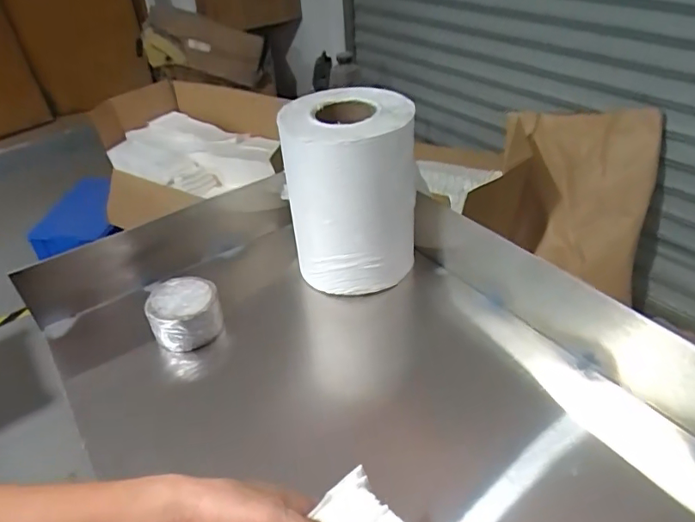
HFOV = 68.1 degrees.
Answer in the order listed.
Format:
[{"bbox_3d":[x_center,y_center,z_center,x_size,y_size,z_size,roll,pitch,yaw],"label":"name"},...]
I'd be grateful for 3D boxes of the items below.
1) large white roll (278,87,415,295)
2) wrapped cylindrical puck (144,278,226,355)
[{"bbox_3d":[0.008,-0.087,0.683,0.160,0.232,0.132,0,39,3],"label":"large white roll"},{"bbox_3d":[-0.205,0.066,0.653,0.085,0.059,0.082,-2,39,1],"label":"wrapped cylindrical puck"}]

